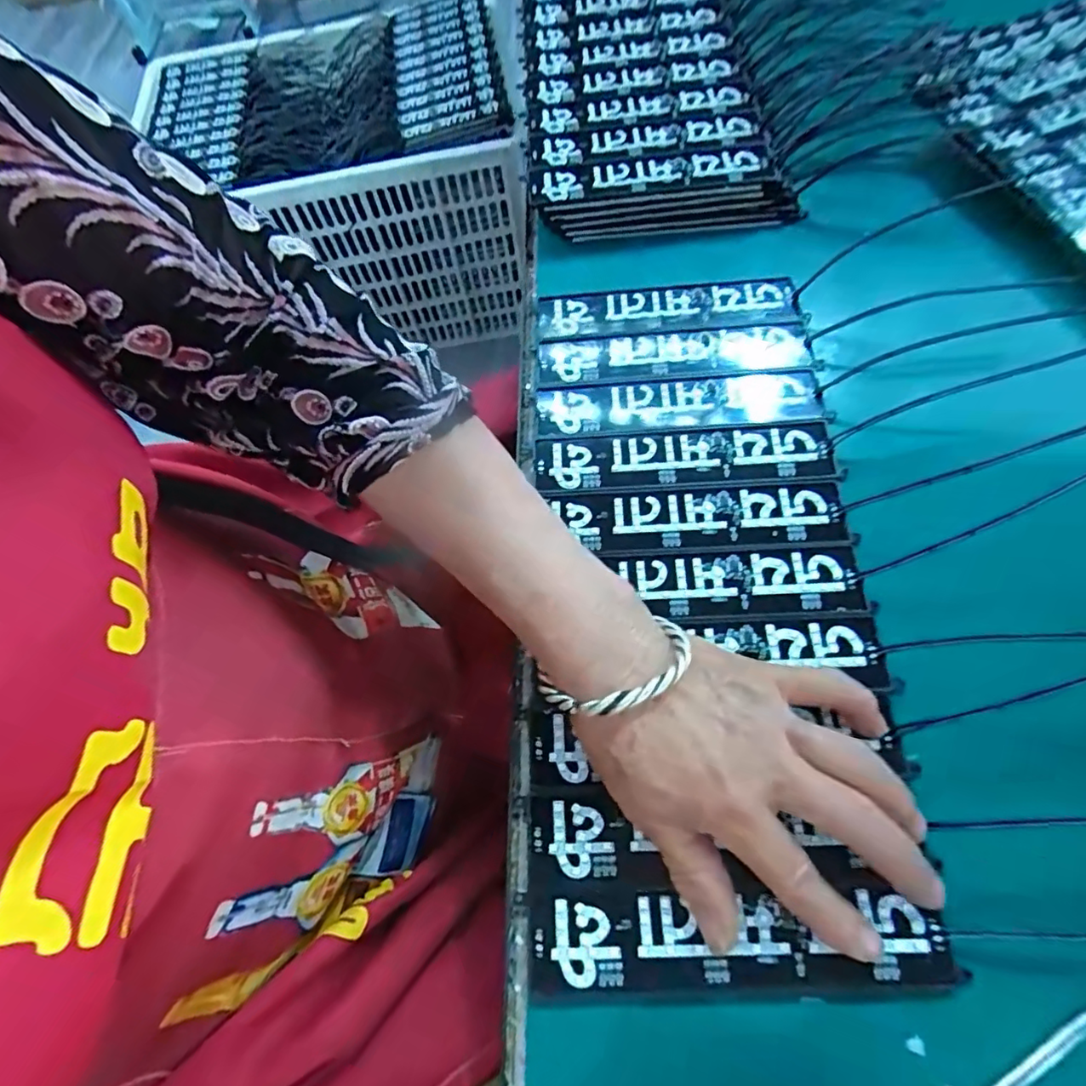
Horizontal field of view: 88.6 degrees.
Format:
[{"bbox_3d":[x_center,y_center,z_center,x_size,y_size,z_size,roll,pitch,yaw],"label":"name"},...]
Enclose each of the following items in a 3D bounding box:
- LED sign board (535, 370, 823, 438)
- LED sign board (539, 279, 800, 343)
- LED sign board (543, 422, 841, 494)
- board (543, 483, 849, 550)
[{"bbox_3d":[0.083,-0.089,0.349,0.172,0.006,0.039,-4,66,2],"label":"LED sign board"},{"bbox_3d":[0.082,-0.156,0.373,0.167,0.010,0.034,-4,66,2],"label":"LED sign board"},{"bbox_3d":[0.081,-0.050,0.328,0.169,0.004,0.042,-3,66,2],"label":"LED sign board"},{"bbox_3d":[0.087,-0.016,0.312,0.154,0.004,0.037,-3,66,2],"label":"board"}]

